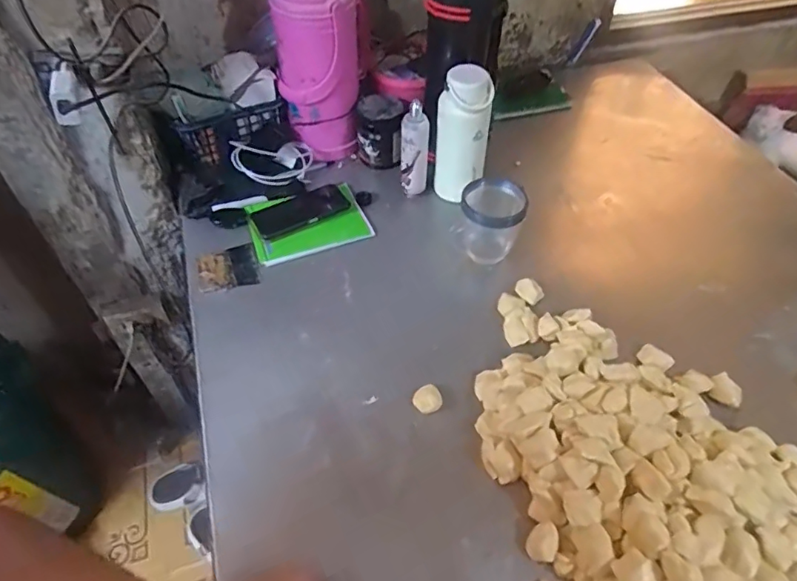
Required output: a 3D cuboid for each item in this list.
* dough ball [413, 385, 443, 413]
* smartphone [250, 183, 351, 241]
[{"bbox_3d":[0.041,0.149,0.728,0.039,0.012,0.037,0,50,-1],"label":"dough ball"},{"bbox_3d":[-0.175,-0.143,0.953,0.169,0.016,0.089,-25,55,-21],"label":"smartphone"}]

